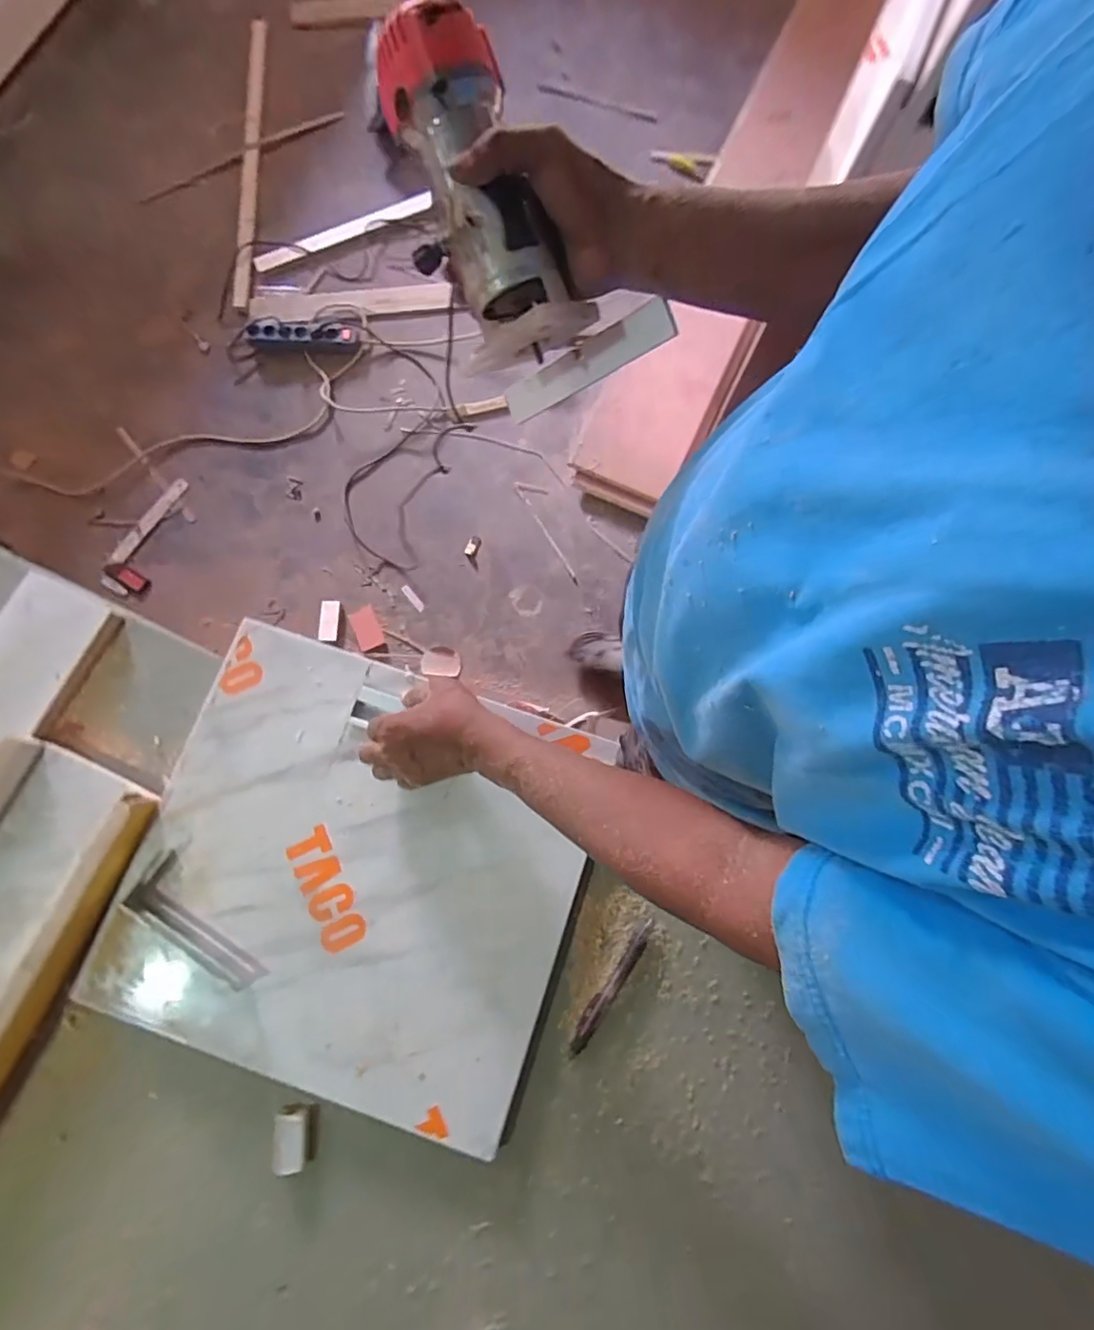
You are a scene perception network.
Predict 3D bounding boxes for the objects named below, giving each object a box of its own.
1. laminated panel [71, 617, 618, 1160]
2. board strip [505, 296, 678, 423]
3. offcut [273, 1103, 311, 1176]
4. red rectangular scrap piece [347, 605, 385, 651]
[{"bbox_3d":[-0.183,0.195,0.558,0.410,0.025,0.385,16,78,4],"label":"laminated panel"},{"bbox_3d":[0.032,-0.255,0.491,0.156,0.033,0.012,-15,37,33],"label":"board strip"},{"bbox_3d":[-0.232,0.431,0.524,0.031,0.019,0.048,-3,79,-2],"label":"offcut"},{"bbox_3d":[-0.466,-0.095,1.488,0.066,0.017,0.115,-23,78,-5],"label":"red rectangular scrap piece"}]

